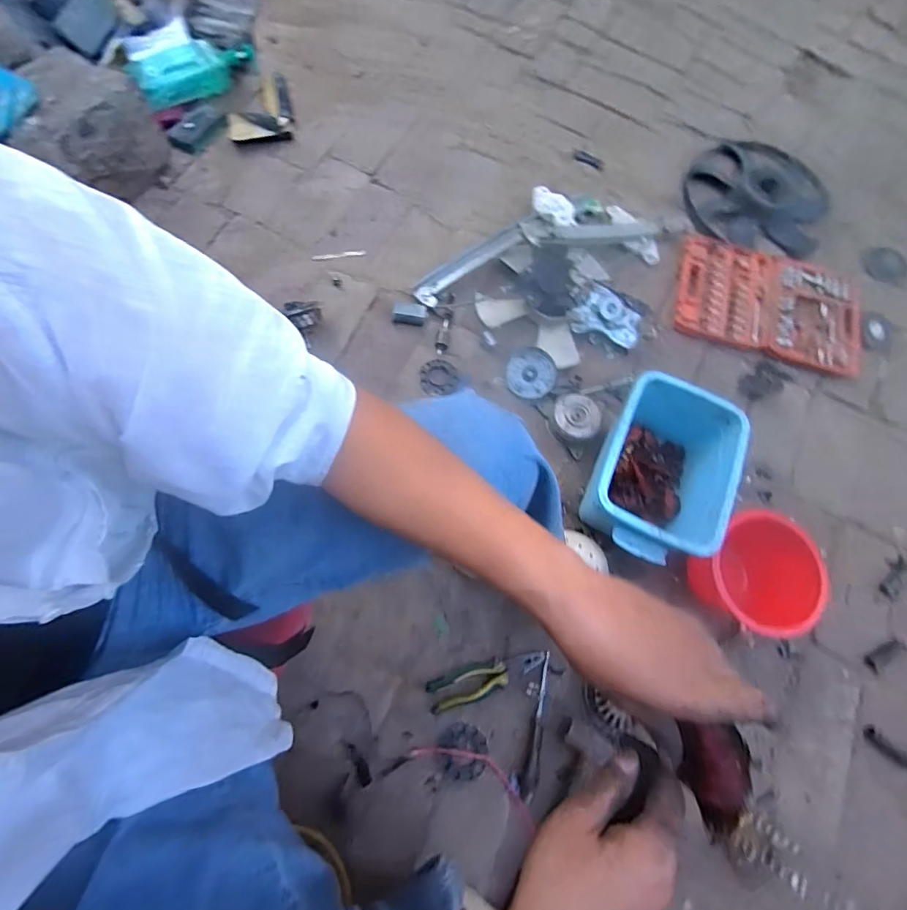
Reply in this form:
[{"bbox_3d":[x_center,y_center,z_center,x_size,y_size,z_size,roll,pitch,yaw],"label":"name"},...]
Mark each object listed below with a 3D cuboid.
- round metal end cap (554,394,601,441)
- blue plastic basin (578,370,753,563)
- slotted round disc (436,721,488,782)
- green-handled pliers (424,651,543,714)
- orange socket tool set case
[{"bbox_3d":[0.226,-0.068,0.864,0.083,0.037,0.082,1,73,-3],"label":"round metal end cap"},{"bbox_3d":[0.337,0.035,0.786,0.200,0.175,0.281,22,73,5],"label":"blue plastic basin"},{"bbox_3d":[0.016,0.456,0.712,0.073,0.013,0.077,1,73,-3],"label":"slotted round disc"},{"bbox_3d":[0.054,0.355,0.740,0.191,0.013,0.053,-17,75,-8],"label":"green-handled pliers"},{"bbox_3d":[0.664,-0.312,0.977,0.388,0.028,0.268,10,73,0],"label":"orange socket tool set case"}]

